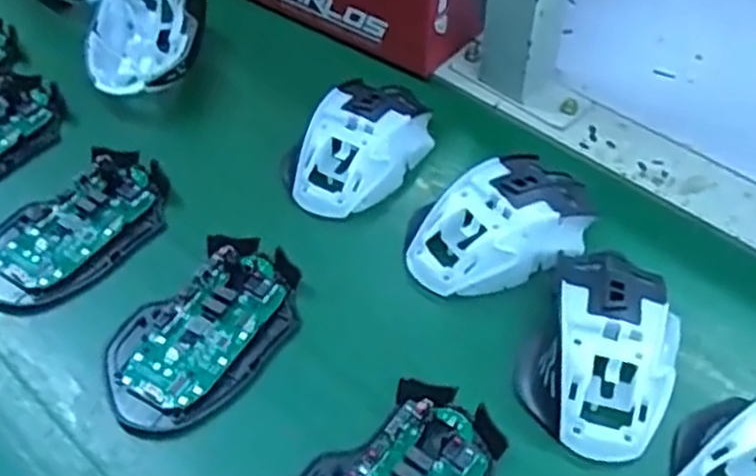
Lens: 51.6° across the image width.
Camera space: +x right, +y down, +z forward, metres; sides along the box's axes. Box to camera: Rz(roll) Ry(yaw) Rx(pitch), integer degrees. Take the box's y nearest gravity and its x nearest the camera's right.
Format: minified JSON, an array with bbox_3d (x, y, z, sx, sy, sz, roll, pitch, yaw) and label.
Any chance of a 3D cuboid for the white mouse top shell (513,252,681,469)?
[{"bbox_3d":[0.112,0.050,0.380,0.068,0.031,0.106,22,52,18],"label":"white mouse top shell"}]

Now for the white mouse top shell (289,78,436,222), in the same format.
[{"bbox_3d":[-0.010,-0.060,0.479,0.062,0.033,0.107,23,52,19],"label":"white mouse top shell"}]

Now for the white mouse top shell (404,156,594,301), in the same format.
[{"bbox_3d":[0.069,-0.010,0.437,0.111,0.031,0.067,-24,53,-20],"label":"white mouse top shell"}]

